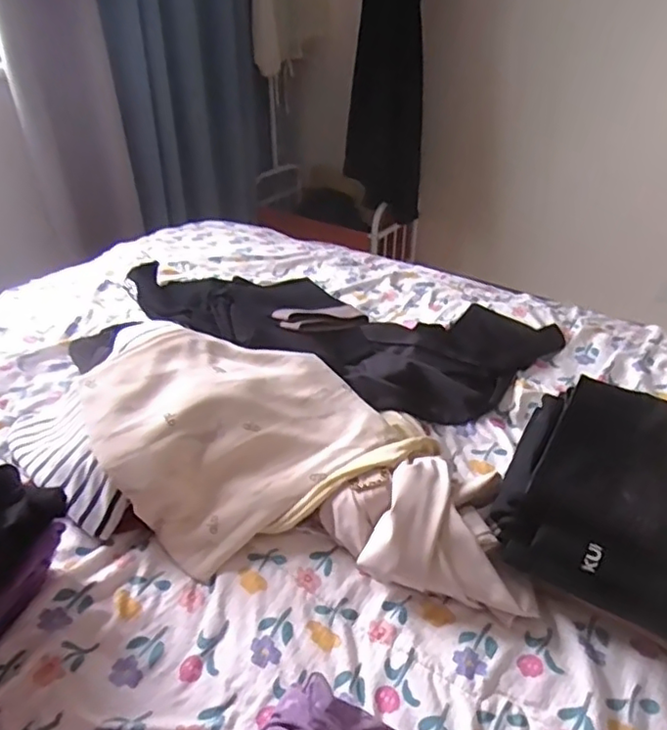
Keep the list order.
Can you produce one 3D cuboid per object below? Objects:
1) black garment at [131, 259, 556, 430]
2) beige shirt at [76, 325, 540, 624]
[{"bbox_3d":[-0.039,-0.094,1.097,0.785,0.062,0.418,19,38,26],"label":"black garment"},{"bbox_3d":[-0.059,0.104,0.757,0.549,0.124,0.305,6,34,9],"label":"beige shirt"}]

